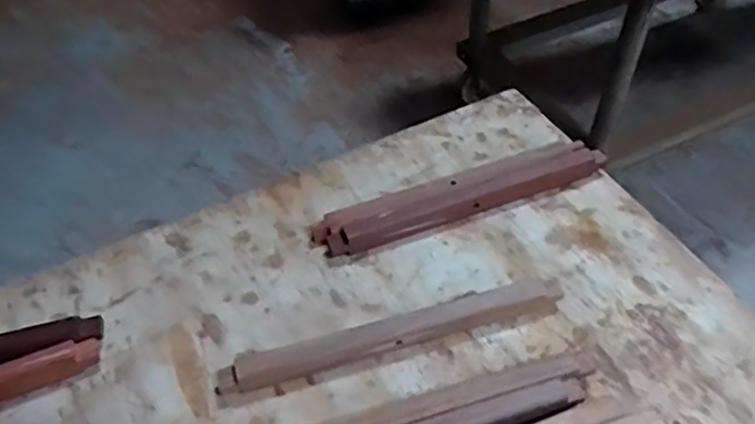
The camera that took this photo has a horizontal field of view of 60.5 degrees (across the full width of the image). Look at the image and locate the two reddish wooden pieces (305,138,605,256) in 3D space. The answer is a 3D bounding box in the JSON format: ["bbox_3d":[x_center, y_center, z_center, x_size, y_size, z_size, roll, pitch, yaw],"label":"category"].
[{"bbox_3d":[0.089,-0.016,0.683,0.316,0.027,0.048,-17,49,-12],"label":"two reddish wooden pieces"}]

